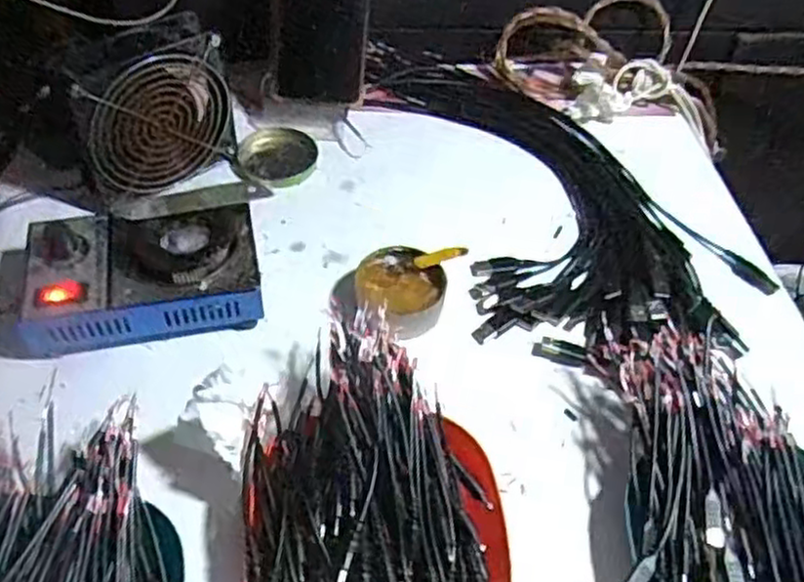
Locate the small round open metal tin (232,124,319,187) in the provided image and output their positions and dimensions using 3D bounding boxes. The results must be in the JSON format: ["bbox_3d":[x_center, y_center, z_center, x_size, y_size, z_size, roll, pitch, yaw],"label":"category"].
[{"bbox_3d":[-0.104,-0.113,0.620,0.065,0.012,0.063,2,52,-2],"label":"small round open metal tin"}]

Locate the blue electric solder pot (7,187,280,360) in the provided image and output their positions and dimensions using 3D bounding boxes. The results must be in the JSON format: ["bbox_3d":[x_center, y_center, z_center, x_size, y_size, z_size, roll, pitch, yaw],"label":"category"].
[{"bbox_3d":[-0.176,-0.015,0.492,0.163,0.052,0.095,-11,53,-13],"label":"blue electric solder pot"}]

